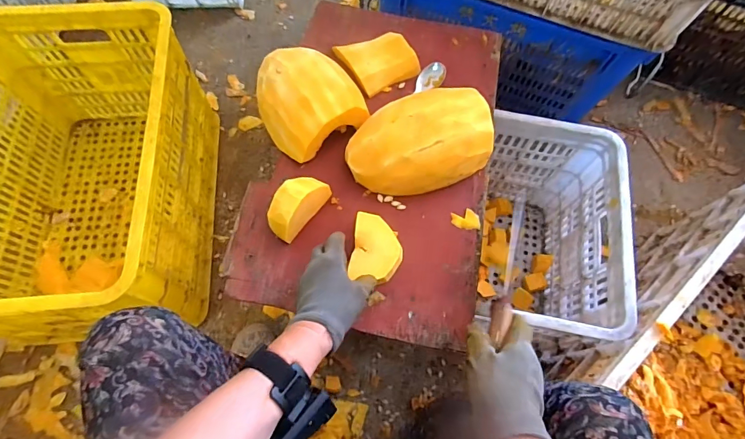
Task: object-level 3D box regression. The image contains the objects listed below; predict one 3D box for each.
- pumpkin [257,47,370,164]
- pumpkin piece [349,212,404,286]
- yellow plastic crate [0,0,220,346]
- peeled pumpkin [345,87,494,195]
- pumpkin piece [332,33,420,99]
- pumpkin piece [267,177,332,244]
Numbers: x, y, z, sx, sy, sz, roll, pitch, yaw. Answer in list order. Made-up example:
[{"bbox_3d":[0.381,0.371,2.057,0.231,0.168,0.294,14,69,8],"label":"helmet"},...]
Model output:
[{"bbox_3d":[-0.102,-0.183,0.595,0.140,0.072,0.159,-32,72,-14],"label":"pumpkin"},{"bbox_3d":[0.007,0.037,0.522,0.064,0.016,0.087,8,67,1],"label":"pumpkin piece"},{"bbox_3d":[-0.490,-0.073,0.690,0.334,0.293,0.510,-3,67,-4],"label":"yellow plastic crate"},{"bbox_3d":[0.066,-0.108,0.567,0.199,0.075,0.123,-18,69,-10],"label":"peeled pumpkin"},{"bbox_3d":[0.012,-0.258,0.647,0.116,0.041,0.086,-28,71,-13],"label":"pumpkin piece"},{"bbox_3d":[-0.103,-0.022,0.535,0.044,0.058,0.093,35,70,12],"label":"pumpkin piece"}]

